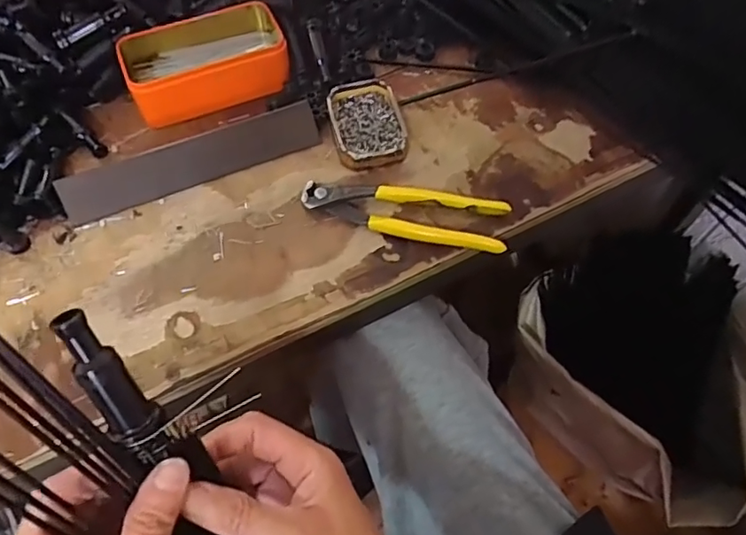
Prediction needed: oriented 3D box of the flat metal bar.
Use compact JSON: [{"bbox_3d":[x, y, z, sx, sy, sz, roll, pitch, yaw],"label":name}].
[{"bbox_3d":[-0.152,-0.091,0.468,0.216,0.004,0.039,-22,106,-11],"label":"flat metal bar"}]

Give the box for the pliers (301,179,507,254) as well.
[{"bbox_3d":[0.024,-0.045,0.447,0.165,0.015,0.043,11,60,6],"label":"pliers"}]

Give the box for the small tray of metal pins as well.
[{"bbox_3d":[-0.005,-0.129,0.490,0.063,0.024,0.092,-12,60,-7],"label":"small tray of metal pins"}]

